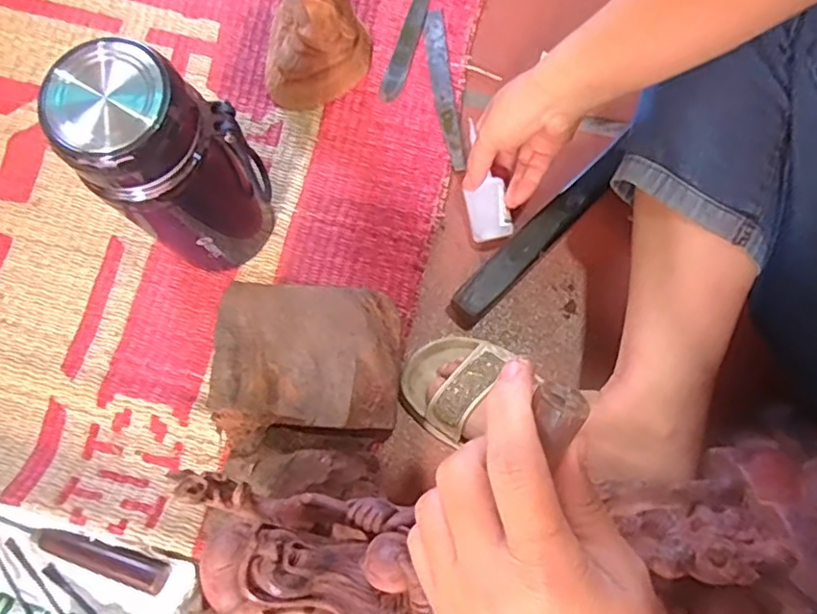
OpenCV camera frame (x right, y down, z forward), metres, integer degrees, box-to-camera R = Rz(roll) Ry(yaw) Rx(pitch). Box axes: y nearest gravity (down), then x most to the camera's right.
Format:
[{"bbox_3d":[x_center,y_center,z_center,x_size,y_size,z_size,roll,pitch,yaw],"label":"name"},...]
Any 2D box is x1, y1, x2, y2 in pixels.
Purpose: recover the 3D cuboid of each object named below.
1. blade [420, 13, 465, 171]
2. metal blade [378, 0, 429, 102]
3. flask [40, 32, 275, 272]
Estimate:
[{"bbox_3d":[0.033,-0.211,0.583,0.022,0.006,0.166,-8,79,-1],"label":"blade"},{"bbox_3d":[0.009,-0.290,0.598,0.022,0.008,0.185,19,79,4],"label":"metal blade"},{"bbox_3d":[-0.168,-0.100,0.454,0.078,0.220,0.097,39,81,7],"label":"flask"}]

